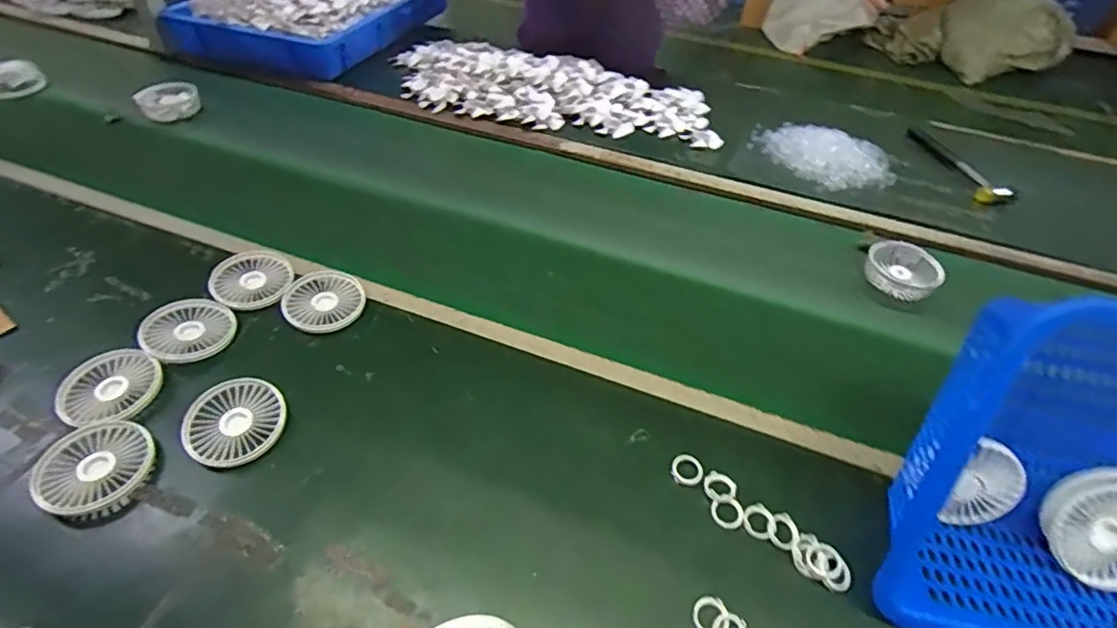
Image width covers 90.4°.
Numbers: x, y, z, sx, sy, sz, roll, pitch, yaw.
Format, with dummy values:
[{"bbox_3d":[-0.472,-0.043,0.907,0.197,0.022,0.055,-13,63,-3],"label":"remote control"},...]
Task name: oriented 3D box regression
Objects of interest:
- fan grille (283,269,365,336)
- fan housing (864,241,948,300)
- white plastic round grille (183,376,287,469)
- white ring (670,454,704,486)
[{"bbox_3d":[-0.276,-0.015,0.655,0.090,0.009,0.090,5,52,-7],"label":"fan grille"},{"bbox_3d":[0.464,-0.060,0.746,0.080,0.031,0.095,-12,48,-14],"label":"fan housing"},{"bbox_3d":[-0.314,0.103,0.542,0.086,0.019,0.090,2,47,-2],"label":"white plastic round grille"},{"bbox_3d":[0.124,0.150,0.535,0.029,0.004,0.031,2,47,-2],"label":"white ring"}]

